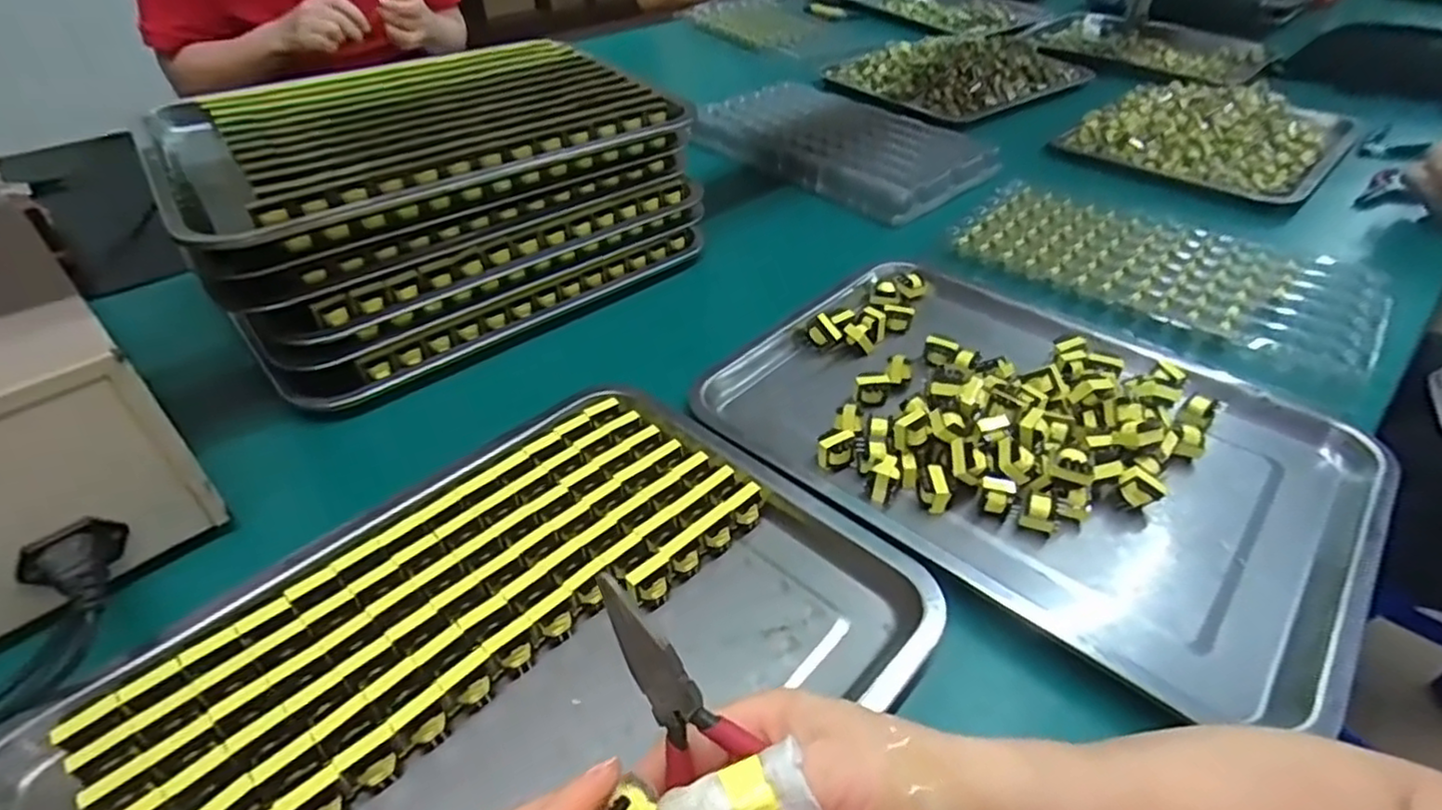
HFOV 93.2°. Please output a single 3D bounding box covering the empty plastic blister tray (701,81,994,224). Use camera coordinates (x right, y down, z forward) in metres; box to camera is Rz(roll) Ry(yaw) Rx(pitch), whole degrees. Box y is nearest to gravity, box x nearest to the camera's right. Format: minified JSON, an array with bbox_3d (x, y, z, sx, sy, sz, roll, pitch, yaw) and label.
[{"bbox_3d":[0.153,-0.342,0.873,0.251,0.023,0.373,-24,48,-26],"label":"empty plastic blister tray"}]

